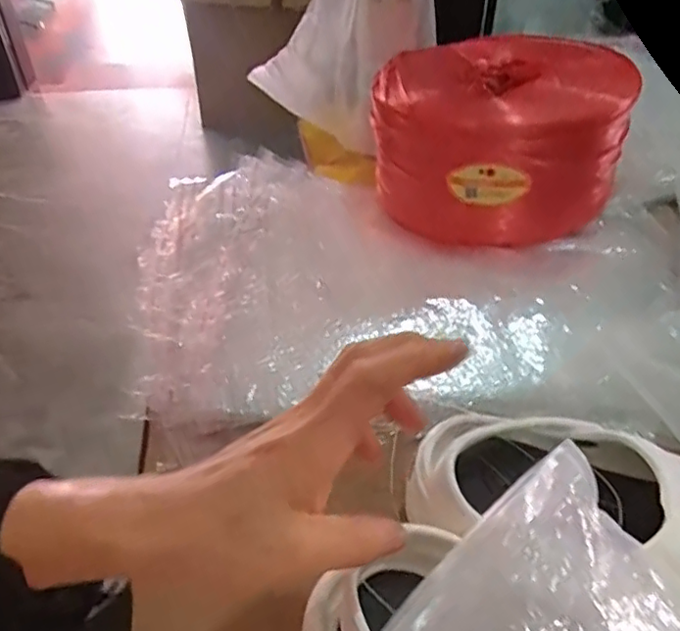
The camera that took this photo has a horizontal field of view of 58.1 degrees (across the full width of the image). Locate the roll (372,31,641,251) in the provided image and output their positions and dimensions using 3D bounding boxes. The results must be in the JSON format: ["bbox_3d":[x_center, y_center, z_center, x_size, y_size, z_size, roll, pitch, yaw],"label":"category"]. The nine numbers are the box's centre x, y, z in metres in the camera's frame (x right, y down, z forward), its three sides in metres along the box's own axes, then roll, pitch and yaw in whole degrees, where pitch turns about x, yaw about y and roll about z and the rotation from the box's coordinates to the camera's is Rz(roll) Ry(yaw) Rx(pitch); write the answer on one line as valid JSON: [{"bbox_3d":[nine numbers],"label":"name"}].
[{"bbox_3d":[0.172,-0.193,0.665,0.243,0.146,0.243,0,41,0],"label":"roll"}]

